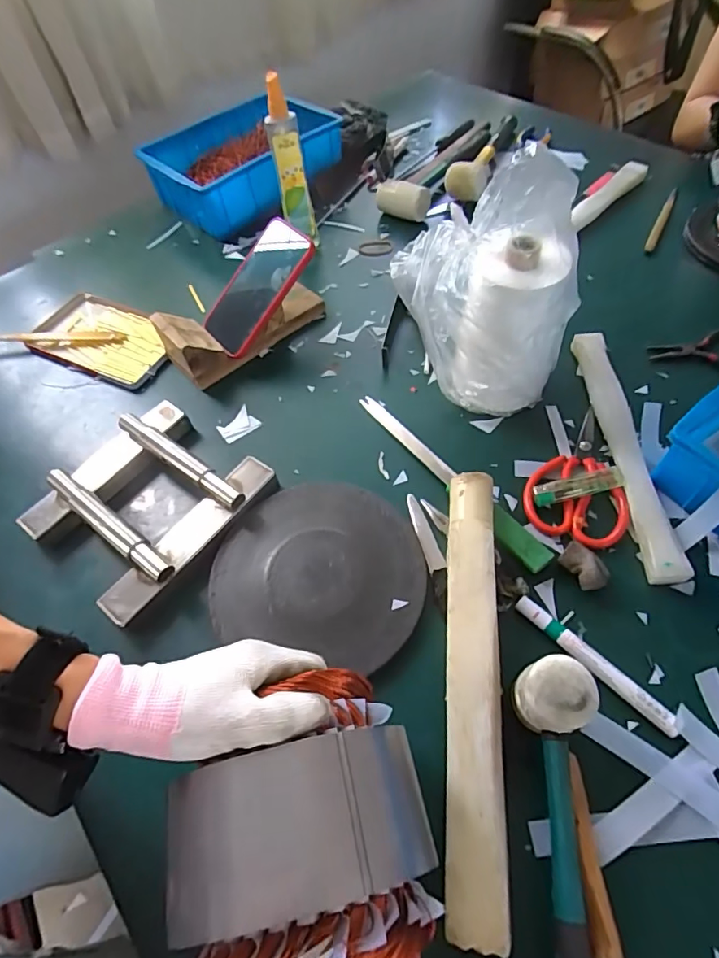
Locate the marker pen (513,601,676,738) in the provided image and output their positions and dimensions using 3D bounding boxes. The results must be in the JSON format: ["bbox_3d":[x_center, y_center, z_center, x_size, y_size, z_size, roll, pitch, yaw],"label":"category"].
[{"bbox_3d":[0.188,0.146,0.405,0.016,0.012,0.139,-40,62,-19],"label":"marker pen"}]

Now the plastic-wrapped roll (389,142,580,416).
[{"bbox_3d":[0.125,-0.189,0.536,0.180,0.180,0.159,3,57,7],"label":"plastic-wrapped roll"}]

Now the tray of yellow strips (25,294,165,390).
[{"bbox_3d":[-0.346,-0.191,0.679,0.208,0.020,0.117,21,61,18],"label":"tray of yellow strips"}]

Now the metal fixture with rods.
[{"bbox_3d":[-0.218,0.018,0.508,0.180,0.038,0.190,31,64,23],"label":"metal fixture with rods"}]

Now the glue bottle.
[{"bbox_3d":[-0.093,-0.418,0.691,0.045,0.214,0.030,-12,56,-3],"label":"glue bottle"}]

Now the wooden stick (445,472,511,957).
[{"bbox_3d":[0.090,0.146,0.398,0.045,0.040,0.340,2,57,7],"label":"wooden stick"}]

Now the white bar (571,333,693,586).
[{"bbox_3d":[0.273,-0.038,0.518,0.037,0.017,0.303,-3,56,3],"label":"white bar"}]

